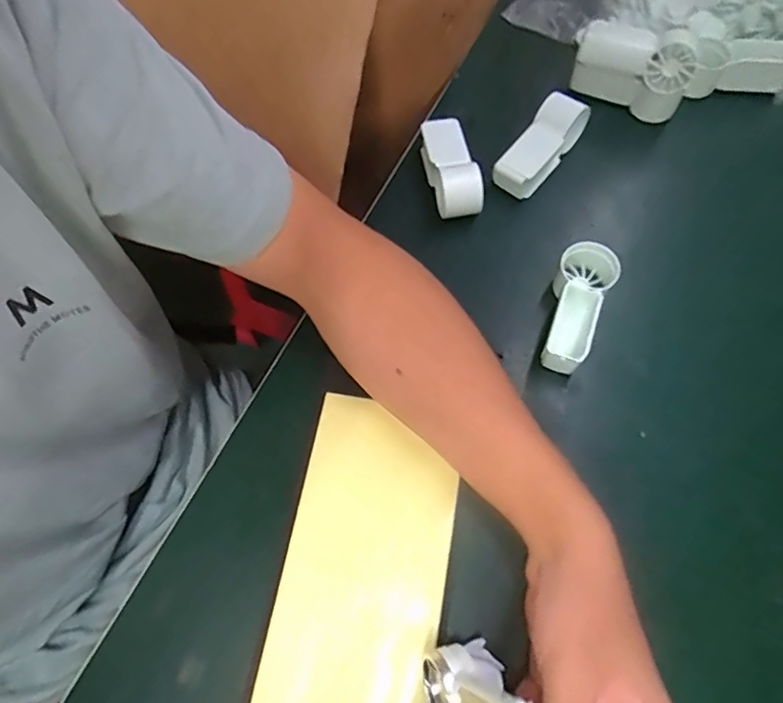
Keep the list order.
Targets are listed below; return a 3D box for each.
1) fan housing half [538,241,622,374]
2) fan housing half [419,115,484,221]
[{"bbox_3d":[0.131,-0.031,0.386,0.039,0.039,0.094,25,71,12],"label":"fan housing half"},{"bbox_3d":[0.047,-0.149,0.433,0.033,0.046,0.091,-10,68,-2],"label":"fan housing half"}]

